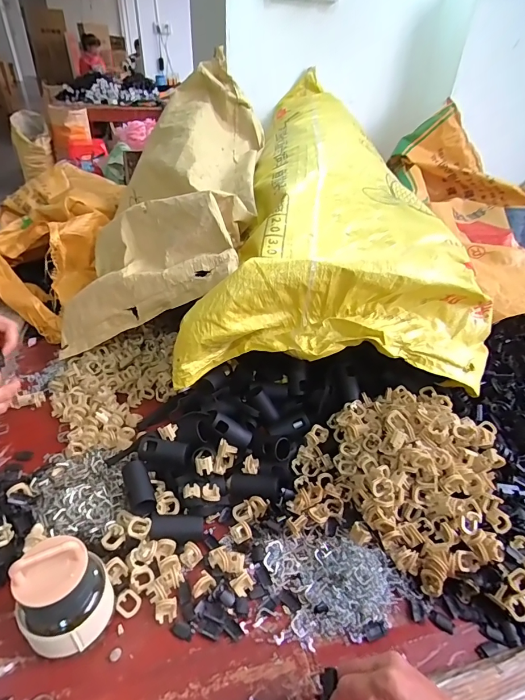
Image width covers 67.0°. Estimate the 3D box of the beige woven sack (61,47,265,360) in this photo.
[{"bbox_3d":[-0.160,-0.295,0.761,0.306,0.186,0.630,8,63,6],"label":"beige woven sack"}]

